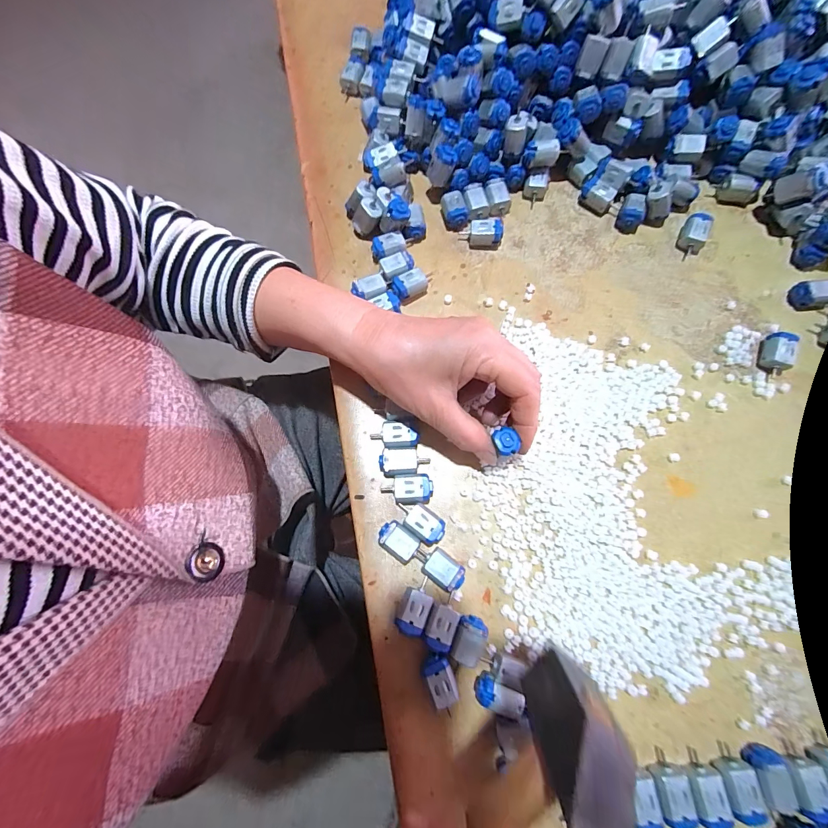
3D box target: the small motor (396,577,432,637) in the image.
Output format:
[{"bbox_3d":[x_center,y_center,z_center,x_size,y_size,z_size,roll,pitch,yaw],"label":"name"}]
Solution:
[{"bbox_3d":[0.001,0.126,0.253,0.019,0.018,0.032,21,77,7],"label":"small motor"}]

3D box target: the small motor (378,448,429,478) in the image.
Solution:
[{"bbox_3d":[-0.007,0.036,0.279,0.035,0.013,0.020,-4,75,1],"label":"small motor"}]

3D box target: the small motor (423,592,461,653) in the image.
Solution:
[{"bbox_3d":[0.018,0.136,0.251,0.018,0.016,0.031,20,77,7],"label":"small motor"}]

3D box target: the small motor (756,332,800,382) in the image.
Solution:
[{"bbox_3d":[0.279,-0.045,0.292,0.017,0.017,0.034,11,76,4],"label":"small motor"}]

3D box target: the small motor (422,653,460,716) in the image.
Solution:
[{"bbox_3d":[0.017,0.168,0.241,0.017,0.012,0.031,-21,76,-4],"label":"small motor"}]

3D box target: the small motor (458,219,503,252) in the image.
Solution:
[{"bbox_3d":[0.057,-0.152,0.326,0.035,0.019,0.018,5,75,3],"label":"small motor"}]

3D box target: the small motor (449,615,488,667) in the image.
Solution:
[{"bbox_3d":[0.036,0.146,0.248,0.019,0.017,0.028,19,77,6],"label":"small motor"}]

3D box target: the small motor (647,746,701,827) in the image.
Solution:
[{"bbox_3d":[0.152,0.222,0.226,0.021,0.016,0.031,-6,75,0],"label":"small motor"}]

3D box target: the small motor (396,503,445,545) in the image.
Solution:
[{"bbox_3d":[0.005,0.075,0.268,0.036,0.013,0.018,33,78,9],"label":"small motor"}]

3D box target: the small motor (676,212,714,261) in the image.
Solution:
[{"bbox_3d":[0.233,-0.148,0.319,0.019,0.018,0.031,22,77,7],"label":"small motor"}]

